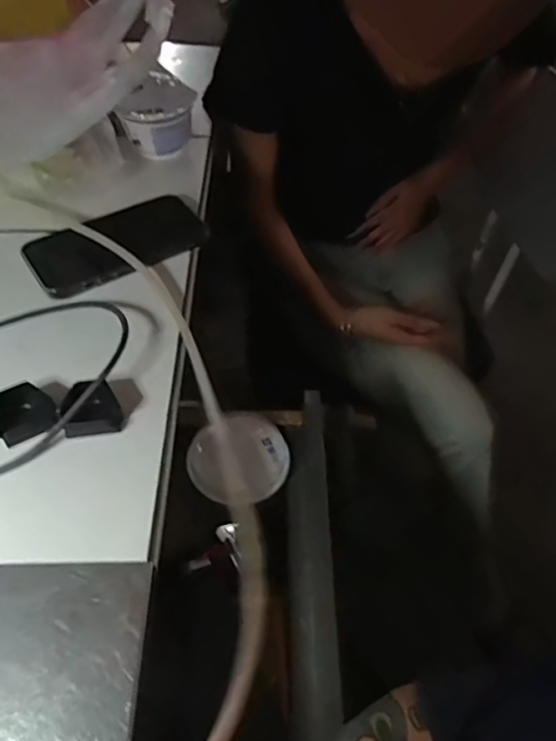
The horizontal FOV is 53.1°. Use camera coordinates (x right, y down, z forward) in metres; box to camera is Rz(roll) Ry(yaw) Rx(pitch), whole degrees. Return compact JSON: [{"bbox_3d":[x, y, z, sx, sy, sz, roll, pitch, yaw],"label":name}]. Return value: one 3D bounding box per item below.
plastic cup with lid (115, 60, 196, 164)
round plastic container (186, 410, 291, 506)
[{"bbox_3d":[-0.122,-0.259,0.570,0.065,0.063,0.074,21,52,16],"label":"plastic cup with lid"},{"bbox_3d":[-0.030,0.069,0.465,0.076,0.023,0.091,17,52,13],"label":"round plastic container"}]

